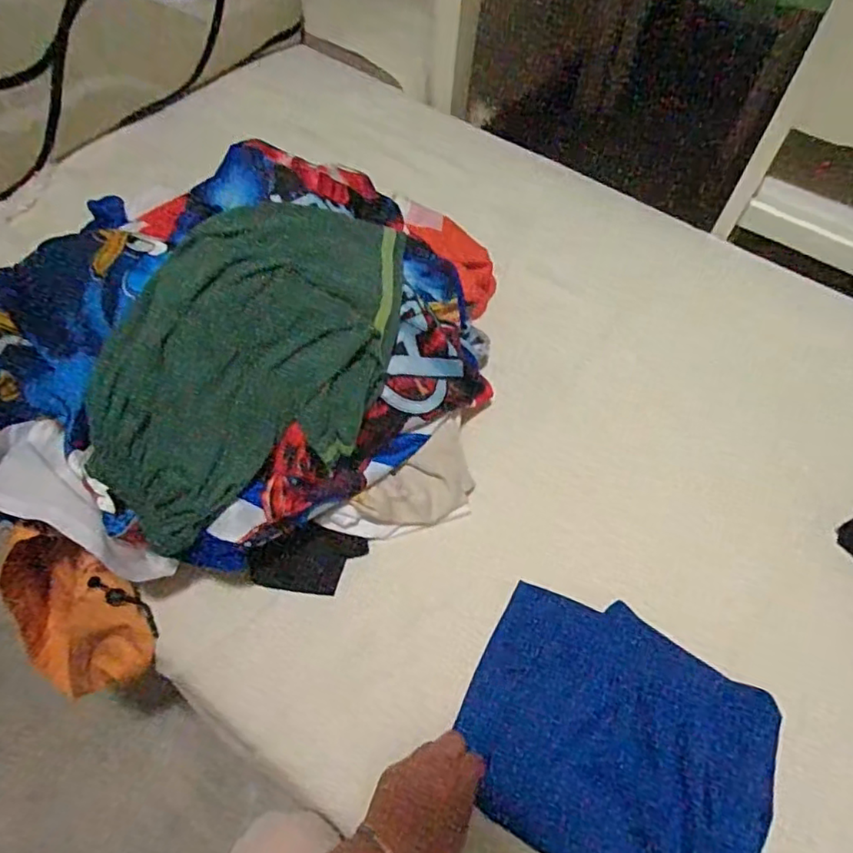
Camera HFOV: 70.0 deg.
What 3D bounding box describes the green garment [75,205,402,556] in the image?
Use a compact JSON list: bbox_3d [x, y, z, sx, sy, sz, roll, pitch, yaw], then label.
[{"bbox_3d":[-0.150,-0.065,0.551,0.201,0.136,0.339,38,65,19],"label":"green garment"}]

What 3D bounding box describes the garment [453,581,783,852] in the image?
[{"bbox_3d":[0.163,0.272,0.526,0.254,0.034,0.200,25,61,13],"label":"garment"}]

